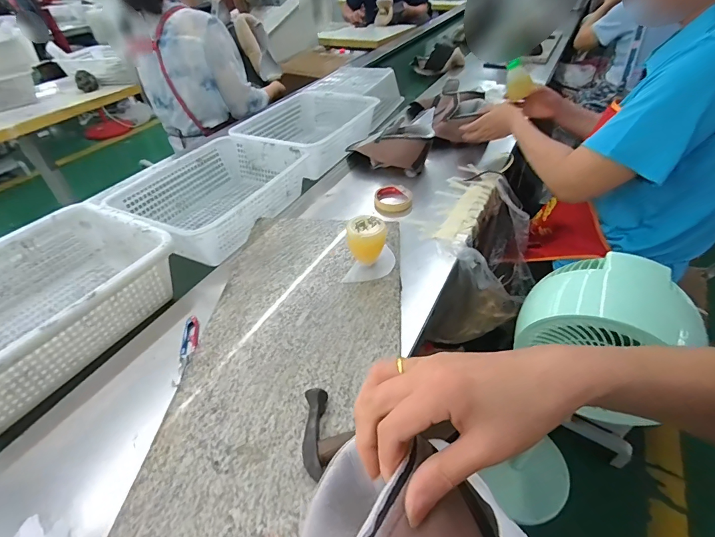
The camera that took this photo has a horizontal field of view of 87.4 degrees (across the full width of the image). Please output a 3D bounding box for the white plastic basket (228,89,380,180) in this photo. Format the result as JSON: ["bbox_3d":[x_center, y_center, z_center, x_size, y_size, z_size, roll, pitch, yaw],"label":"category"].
[{"bbox_3d":[-0.139,-0.401,1.136,0.308,0.143,0.427,18,46,22],"label":"white plastic basket"}]

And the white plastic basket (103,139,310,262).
[{"bbox_3d":[-0.327,-0.168,0.878,0.294,0.118,0.375,20,47,24],"label":"white plastic basket"}]

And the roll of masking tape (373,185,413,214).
[{"bbox_3d":[0.084,-0.161,0.869,0.088,0.028,0.088,-1,42,1],"label":"roll of masking tape"}]

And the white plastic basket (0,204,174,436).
[{"bbox_3d":[-0.525,0.065,0.613,0.309,0.135,0.386,18,46,22],"label":"white plastic basket"}]

